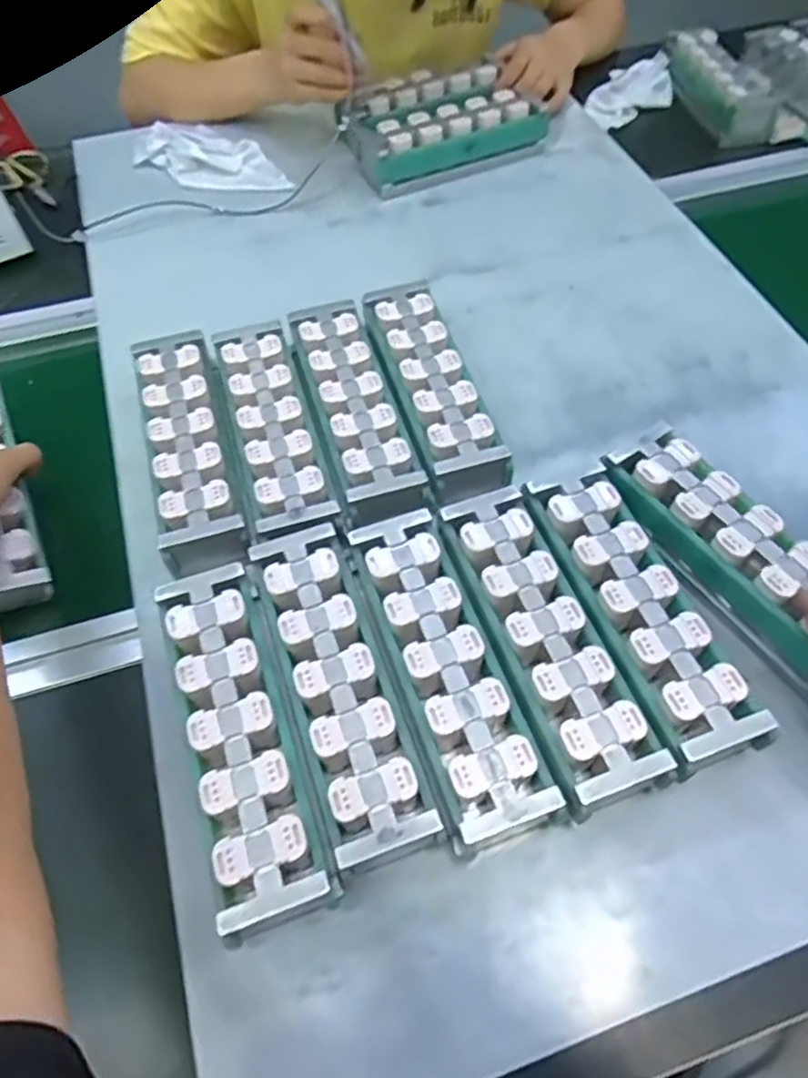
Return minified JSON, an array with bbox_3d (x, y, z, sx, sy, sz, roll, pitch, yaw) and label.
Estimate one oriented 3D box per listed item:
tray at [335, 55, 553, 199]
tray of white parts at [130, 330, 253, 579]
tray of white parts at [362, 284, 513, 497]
[{"bbox_3d":[0.032,-0.435,0.711,0.193,0.056,0.137,-25,59,-11],"label":"tray"},{"bbox_3d":[-0.150,-0.068,0.474,0.054,0.034,0.194,-17,58,-6],"label":"tray of white parts"},{"bbox_3d":[0.022,-0.109,0.504,0.056,0.052,0.199,-16,58,-6],"label":"tray of white parts"}]

